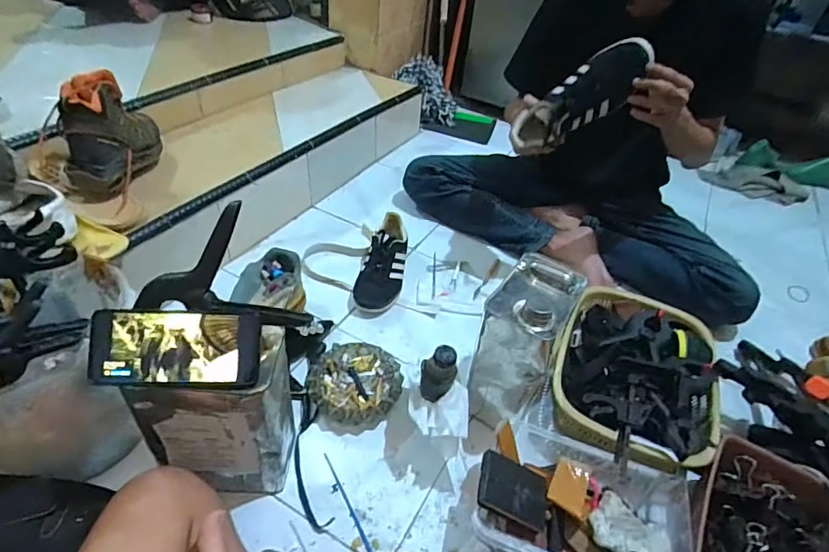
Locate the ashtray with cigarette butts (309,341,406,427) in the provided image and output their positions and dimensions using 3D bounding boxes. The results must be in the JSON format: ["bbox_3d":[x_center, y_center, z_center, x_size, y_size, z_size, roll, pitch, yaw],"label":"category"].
[{"bbox_3d":[-0.097,0.175,0.789,0.145,0.034,0.145,4,41,-4],"label":"ashtray with cigarette butts"}]

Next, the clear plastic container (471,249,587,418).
[{"bbox_3d":[0.167,0.109,0.757,0.114,0.245,0.158,22,43,17],"label":"clear plastic container"}]

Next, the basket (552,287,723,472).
[{"bbox_3d":[0.366,0.170,0.809,0.236,0.108,0.358,22,43,17],"label":"basket"}]

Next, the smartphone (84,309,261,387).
[{"bbox_3d":[-0.251,0.078,0.512,0.164,0.080,0.008,3,-3,-12],"label":"smartphone"}]

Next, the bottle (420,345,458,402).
[{"bbox_3d":[0.033,0.134,0.676,0.038,0.092,0.035,-19,47,-27],"label":"bottle"}]

